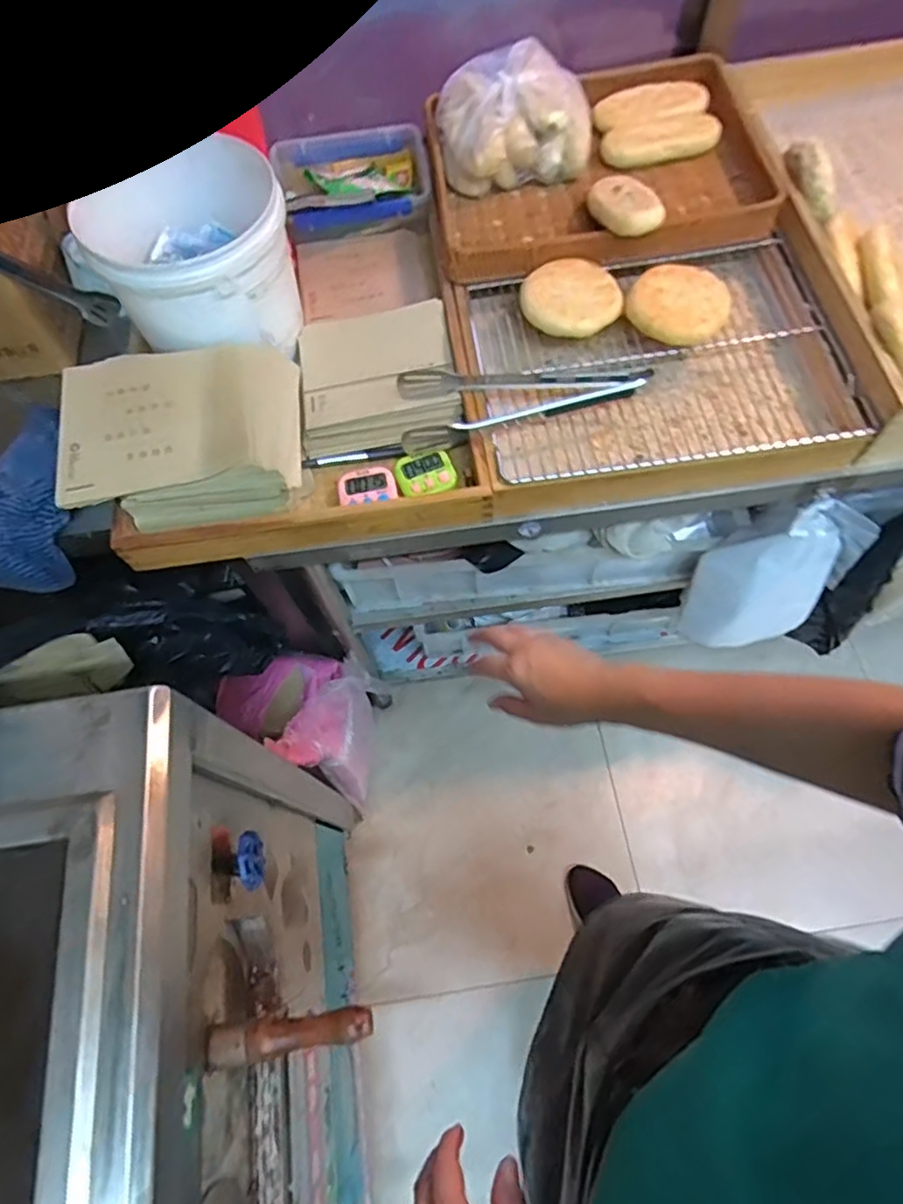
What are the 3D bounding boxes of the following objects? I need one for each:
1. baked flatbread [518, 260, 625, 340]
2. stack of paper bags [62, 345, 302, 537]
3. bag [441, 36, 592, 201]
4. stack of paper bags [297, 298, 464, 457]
[{"bbox_3d":[0.146,-0.366,0.761,0.108,0.021,0.118,0,65,1],"label":"baked flatbread"},{"bbox_3d":[-0.289,-0.178,0.699,0.242,0.067,0.191,-9,66,-1],"label":"stack of paper bags"},{"bbox_3d":[0.074,-0.630,0.841,0.192,0.105,0.167,-21,67,-6],"label":"bag"},{"bbox_3d":[-0.090,-0.276,0.780,0.184,0.034,0.185,-9,66,-1],"label":"stack of paper bags"}]

